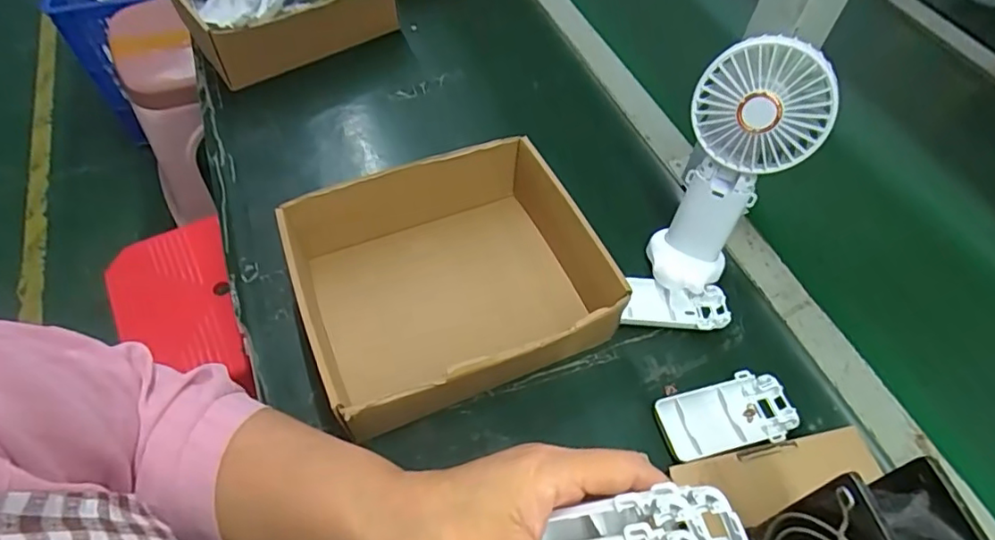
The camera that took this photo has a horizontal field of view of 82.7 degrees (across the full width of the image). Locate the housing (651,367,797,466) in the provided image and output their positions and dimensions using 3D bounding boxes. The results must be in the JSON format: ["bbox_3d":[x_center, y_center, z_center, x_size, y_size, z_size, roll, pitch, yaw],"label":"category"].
[{"bbox_3d":[0.164,0.104,0.406,0.093,0.014,0.047,-13,58,-10],"label":"housing"}]

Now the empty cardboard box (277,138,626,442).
[{"bbox_3d":[-0.038,0.008,0.434,0.206,0.080,0.188,-20,59,-14],"label":"empty cardboard box"}]

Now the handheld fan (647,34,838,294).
[{"bbox_3d":[0.166,-0.062,0.413,0.085,0.183,0.085,23,59,14],"label":"handheld fan"}]

